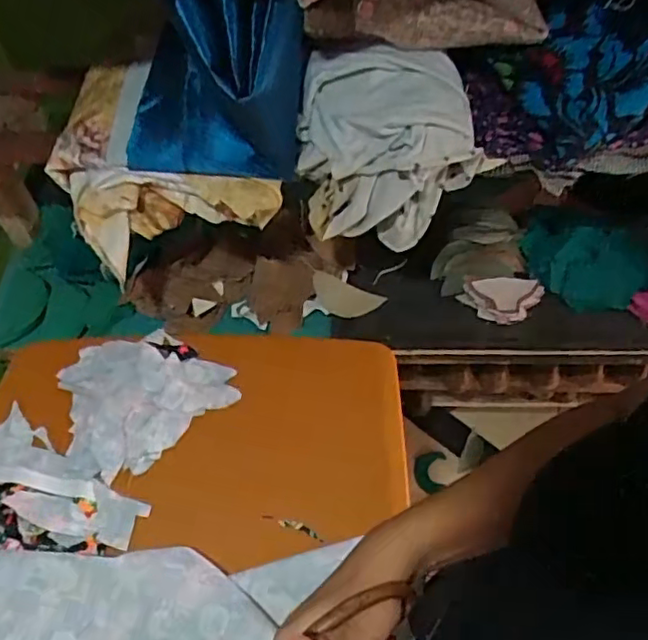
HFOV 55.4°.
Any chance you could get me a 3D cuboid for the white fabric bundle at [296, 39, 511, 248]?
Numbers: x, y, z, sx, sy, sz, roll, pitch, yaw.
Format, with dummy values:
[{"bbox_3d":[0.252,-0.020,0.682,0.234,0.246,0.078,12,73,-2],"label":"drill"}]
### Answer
[{"bbox_3d":[0.078,-0.188,0.676,0.204,0.157,0.125,-3,54,0],"label":"white fabric bundle"}]

